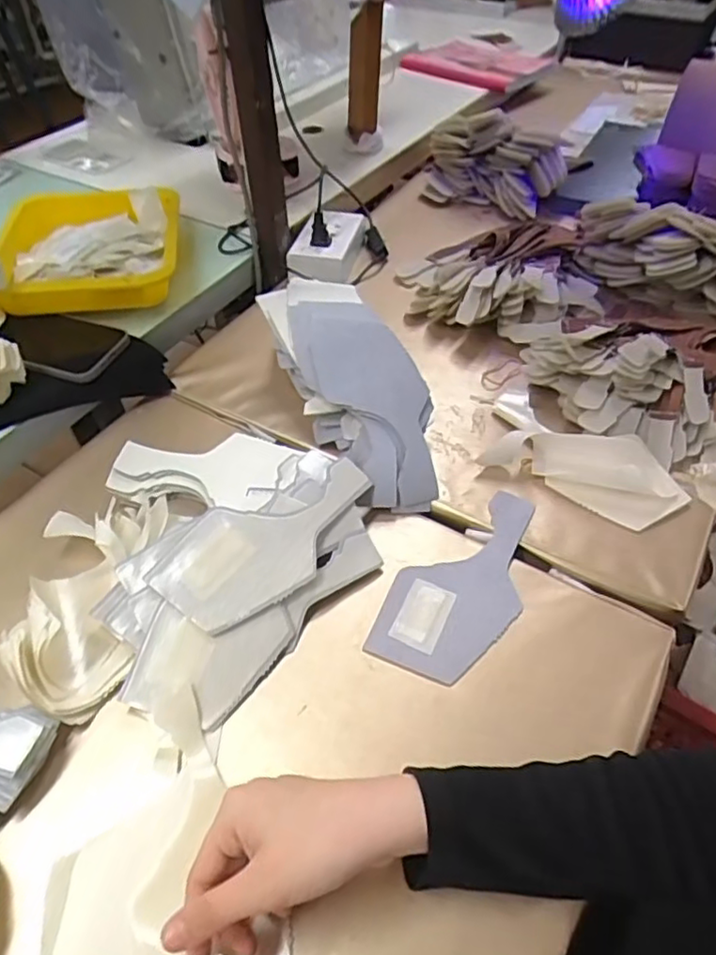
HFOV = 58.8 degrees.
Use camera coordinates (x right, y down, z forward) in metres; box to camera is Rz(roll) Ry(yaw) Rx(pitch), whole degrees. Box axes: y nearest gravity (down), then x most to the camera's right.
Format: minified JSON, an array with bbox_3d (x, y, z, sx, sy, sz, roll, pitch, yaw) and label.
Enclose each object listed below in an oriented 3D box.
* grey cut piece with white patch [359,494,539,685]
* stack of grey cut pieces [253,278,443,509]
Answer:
[{"bbox_3d":[0.088,0.084,0.499,0.182,0.006,0.085,-37,60,-26],"label":"grey cut piece with white patch"},{"bbox_3d":[-0.002,-0.090,0.596,0.102,0.068,0.261,-20,52,-17],"label":"stack of grey cut pieces"}]

